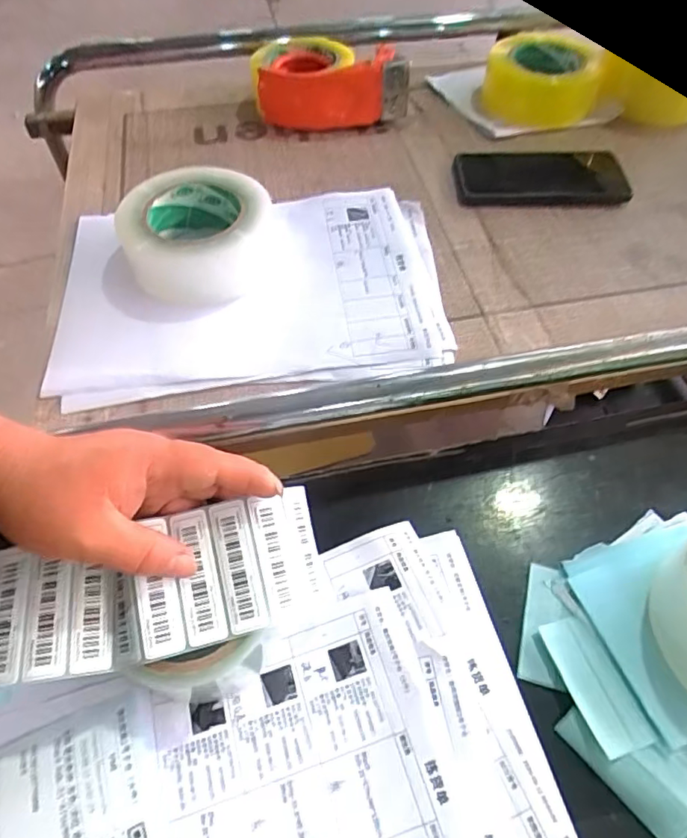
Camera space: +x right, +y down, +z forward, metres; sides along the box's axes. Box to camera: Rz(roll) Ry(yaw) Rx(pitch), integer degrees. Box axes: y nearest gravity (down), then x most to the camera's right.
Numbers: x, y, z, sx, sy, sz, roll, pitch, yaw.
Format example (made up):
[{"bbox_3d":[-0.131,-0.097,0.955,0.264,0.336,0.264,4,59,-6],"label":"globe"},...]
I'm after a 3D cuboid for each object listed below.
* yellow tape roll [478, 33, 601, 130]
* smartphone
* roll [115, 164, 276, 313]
[{"bbox_3d":[0.206,-0.355,0.573,0.110,0.054,0.110,0,56,0],"label":"yellow tape roll"},{"bbox_3d":[0.186,-0.230,0.517,0.155,0.016,0.074,1,56,1],"label":"smartphone"},{"bbox_3d":[-0.126,-0.156,0.456,0.125,0.053,0.118,0,56,0],"label":"roll"}]

